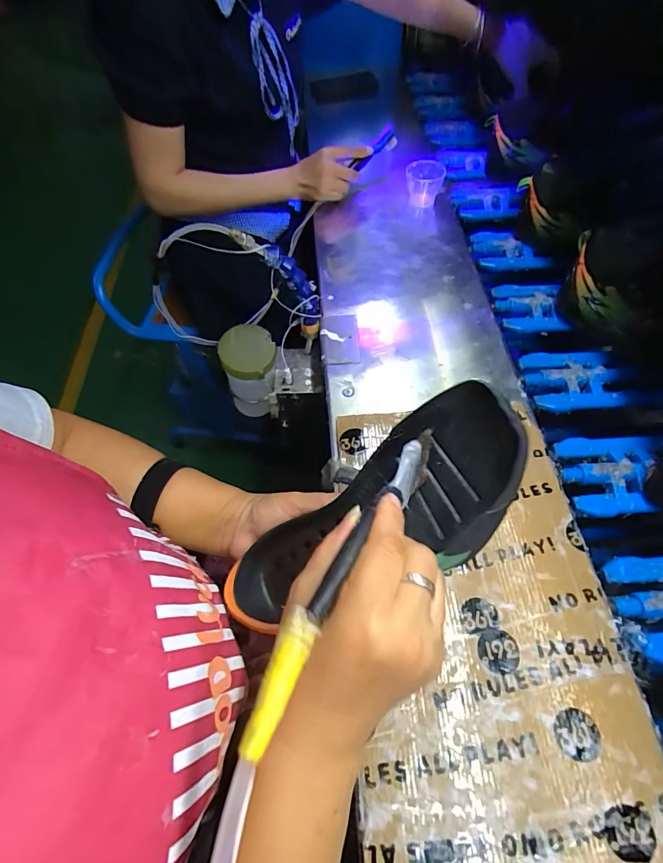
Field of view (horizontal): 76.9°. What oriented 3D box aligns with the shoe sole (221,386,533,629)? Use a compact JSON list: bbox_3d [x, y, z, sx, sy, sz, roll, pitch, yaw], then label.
[{"bbox_3d":[0.026,0.060,0.290,0.223,0.041,0.098,-32,60,16],"label":"shoe sole"}]

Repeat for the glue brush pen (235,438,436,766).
[{"bbox_3d":[0.017,0.059,0.221,0.018,0.027,0.202,29,39,14],"label":"glue brush pen"}]

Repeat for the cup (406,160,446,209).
[{"bbox_3d":[0.154,-0.416,0.699,0.061,0.054,0.056,-2,56,3],"label":"cup"}]

